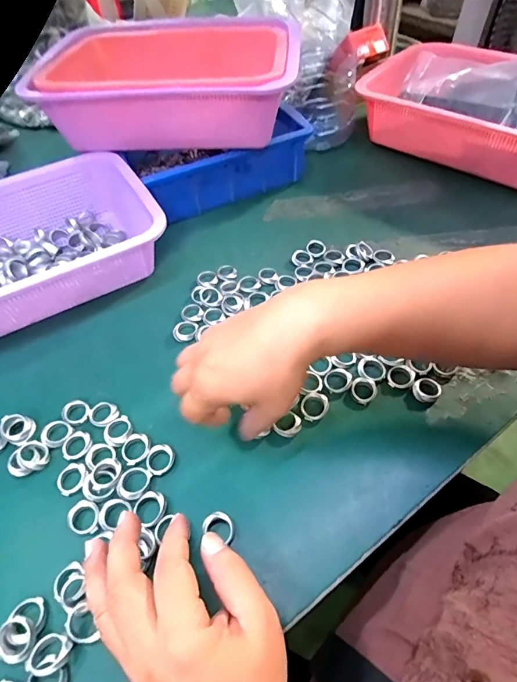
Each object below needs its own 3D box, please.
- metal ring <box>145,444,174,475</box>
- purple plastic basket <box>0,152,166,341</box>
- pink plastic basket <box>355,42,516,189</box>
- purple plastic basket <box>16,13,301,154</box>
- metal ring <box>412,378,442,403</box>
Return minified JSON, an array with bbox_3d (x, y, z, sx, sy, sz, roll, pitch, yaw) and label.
[{"bbox_3d":[-0.078,0.094,0.325,0.023,0.006,0.022,-1,52,1],"label":"metal ring"},{"bbox_3d":[-0.247,-0.103,0.447,0.268,0.075,0.187,-28,56,-18],"label":"purple plastic basket"},{"bbox_3d":[0.301,-0.313,0.560,0.281,0.101,0.203,34,60,25],"label":"pink plastic basket"},{"bbox_3d":[-0.106,-0.315,0.506,0.299,0.079,0.207,3,52,4],"label":"purple plastic basket"},{"bbox_3d":[0.144,0.043,0.352,0.022,0.008,0.023,-1,52,1],"label":"metal ring"}]

